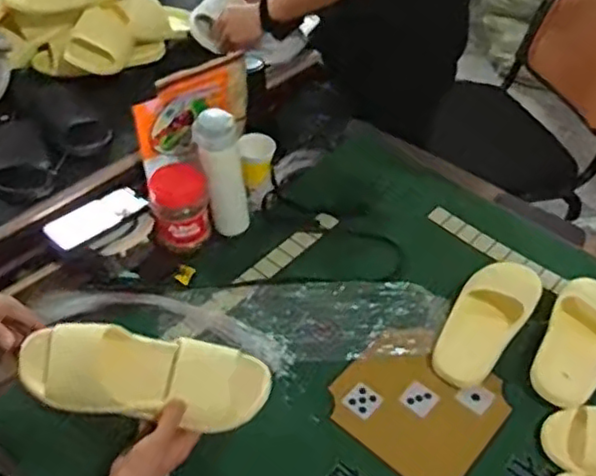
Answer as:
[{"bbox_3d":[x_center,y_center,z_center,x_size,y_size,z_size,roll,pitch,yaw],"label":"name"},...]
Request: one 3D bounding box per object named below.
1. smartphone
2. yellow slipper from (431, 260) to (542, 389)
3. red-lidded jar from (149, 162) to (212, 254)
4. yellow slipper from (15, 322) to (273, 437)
[{"bbox_3d":[-0.327,-0.033,1.058,0.158,0.006,0.074,-33,57,-29],"label":"smartphone"},{"bbox_3d":[0.293,0.112,0.993,0.100,0.055,0.258,30,53,23],"label":"yellow slipper"},{"bbox_3d":[-0.197,-0.060,1.093,0.092,0.134,0.113,-7,48,-9],"label":"red-lidded jar"},{"bbox_3d":[-0.191,0.175,0.834,0.302,0.080,0.109,12,87,-10],"label":"yellow slipper"}]

